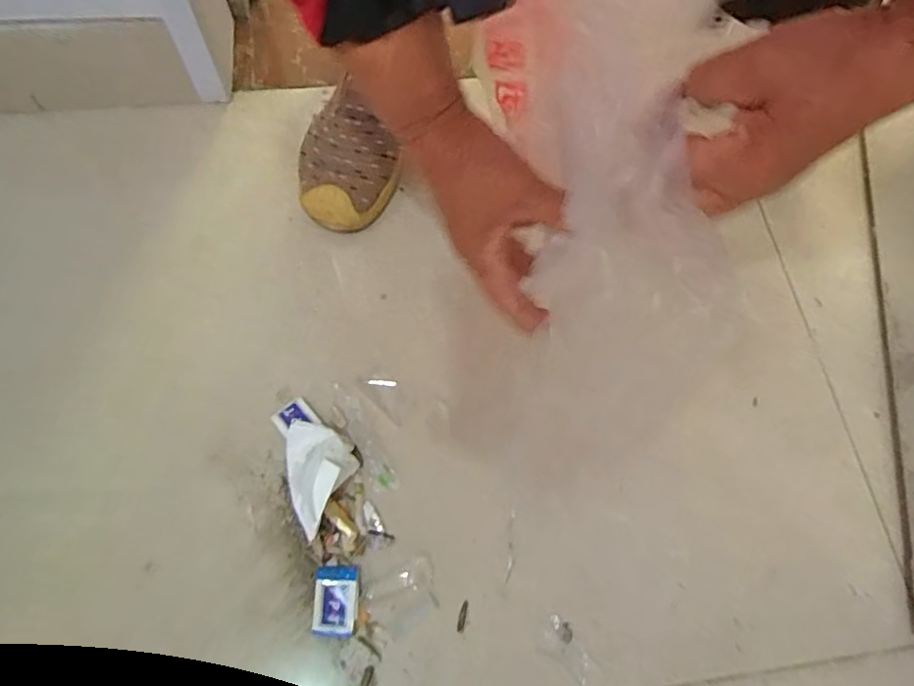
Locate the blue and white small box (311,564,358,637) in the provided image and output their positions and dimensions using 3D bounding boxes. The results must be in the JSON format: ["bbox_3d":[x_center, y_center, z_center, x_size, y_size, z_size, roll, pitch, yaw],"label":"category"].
[{"bbox_3d":[-0.091,0.192,0.432,0.032,0.012,0.049,3,67,-2],"label":"blue and white small box"}]

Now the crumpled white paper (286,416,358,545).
[{"bbox_3d":[-0.114,0.105,0.449,0.051,0.038,0.074,20,68,5],"label":"crumpled white paper"}]

